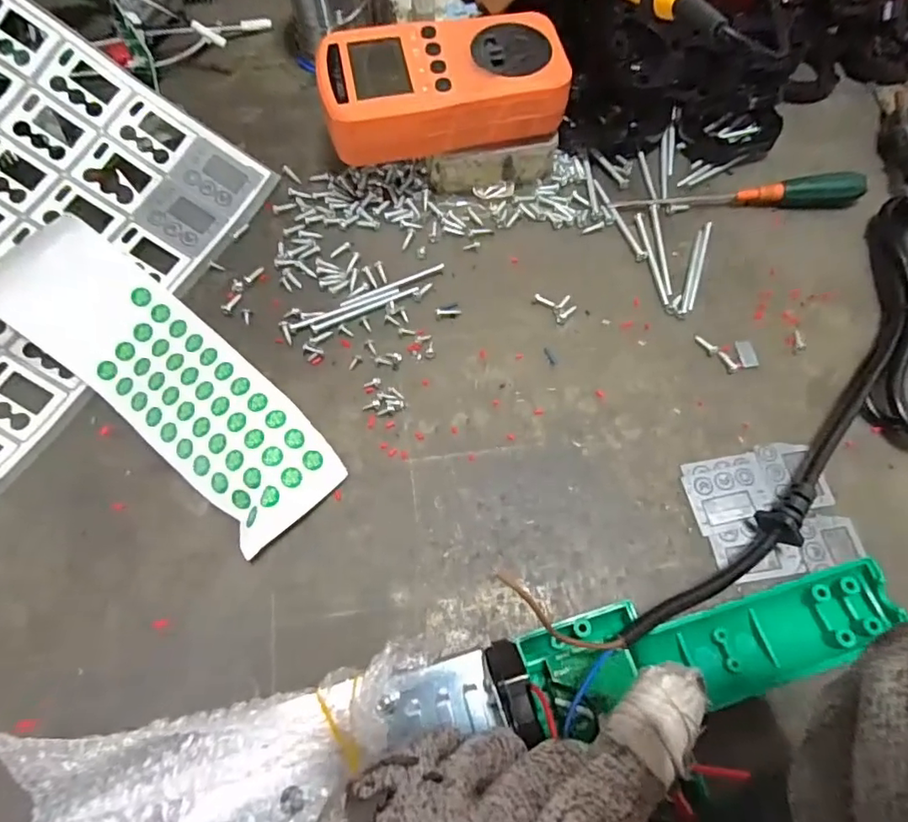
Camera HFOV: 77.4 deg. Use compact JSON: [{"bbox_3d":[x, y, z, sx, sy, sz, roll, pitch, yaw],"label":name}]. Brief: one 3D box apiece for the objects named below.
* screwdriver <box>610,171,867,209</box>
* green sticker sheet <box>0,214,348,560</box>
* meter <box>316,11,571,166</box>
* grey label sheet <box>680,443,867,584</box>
[{"bbox_3d":[0.168,-0.128,0.333,0.141,0.017,0.014,-2,69,-3],"label":"screwdriver"},{"bbox_3d":[-0.145,-0.021,0.280,0.209,0.017,0.063,40,73,13],"label":"green sticker sheet"},{"bbox_3d":[-0.007,-0.175,0.304,0.125,0.034,0.065,-14,68,-7],"label":"meter"},{"bbox_3d":[0.149,0.047,0.269,0.068,0.005,0.060,-12,70,-6],"label":"grey label sheet"}]

